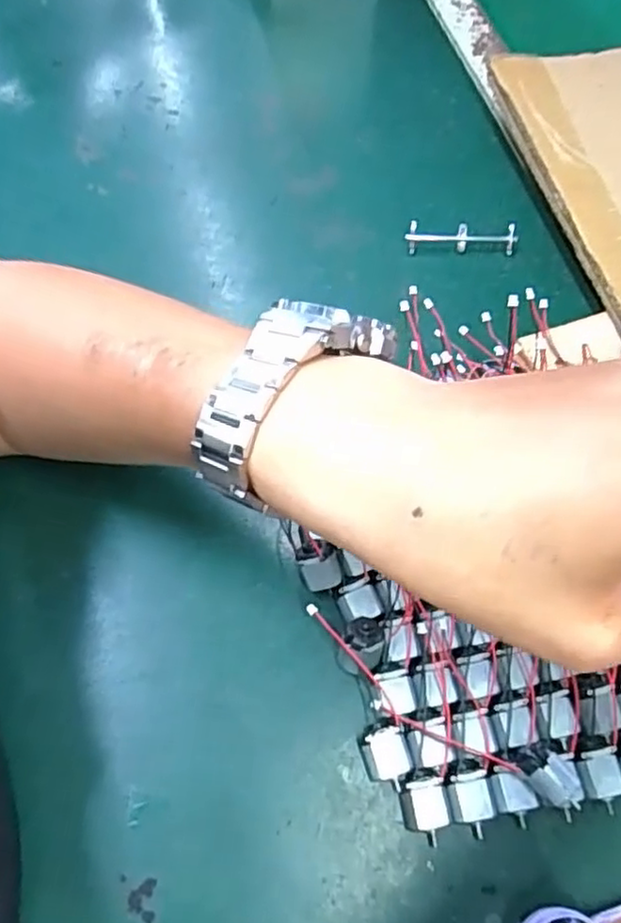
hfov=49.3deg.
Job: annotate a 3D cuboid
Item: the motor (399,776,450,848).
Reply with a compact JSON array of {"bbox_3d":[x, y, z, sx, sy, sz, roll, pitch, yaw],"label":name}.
[{"bbox_3d":[0.050,0.153,0.296,0.019,0.012,0.026,-7,64,-7],"label":"motor"}]

